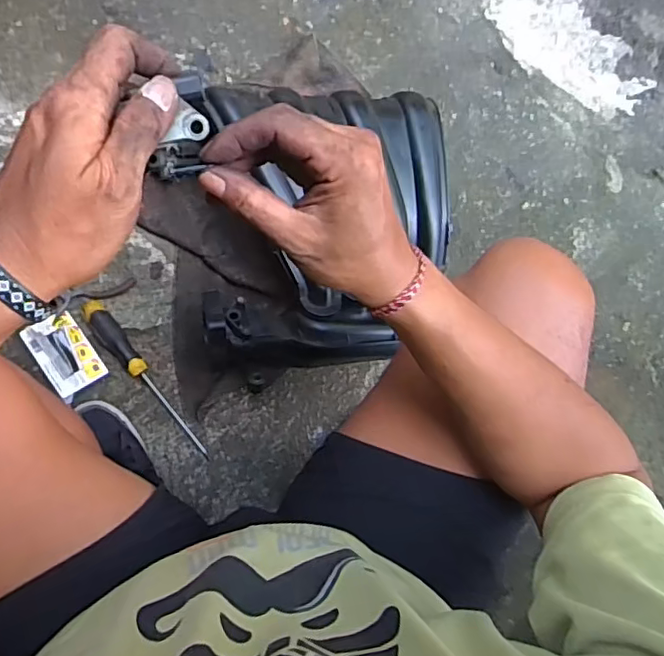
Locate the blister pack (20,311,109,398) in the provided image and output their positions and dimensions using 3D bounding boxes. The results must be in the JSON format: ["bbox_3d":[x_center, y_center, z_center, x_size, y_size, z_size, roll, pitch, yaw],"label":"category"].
[{"bbox_3d":[-0.340,0.034,0.738,0.063,0.008,0.096,-35,93,-26],"label":"blister pack"}]

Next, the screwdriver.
[{"bbox_3d":[-0.243,0.071,0.763,0.027,0.024,0.248,-37,97,-9],"label":"screwdriver"}]

